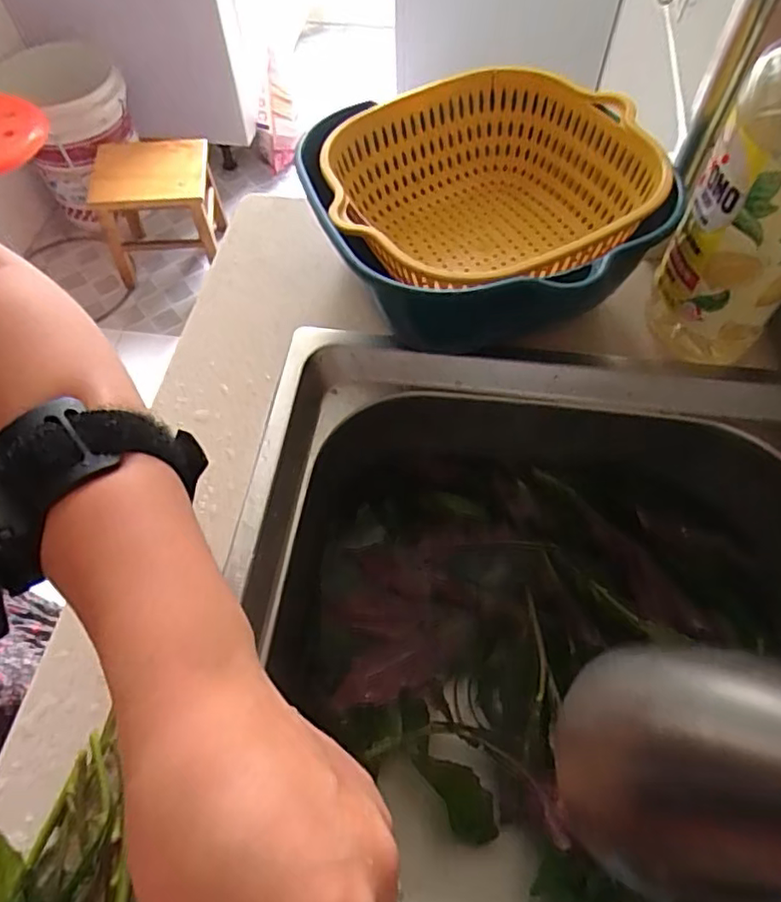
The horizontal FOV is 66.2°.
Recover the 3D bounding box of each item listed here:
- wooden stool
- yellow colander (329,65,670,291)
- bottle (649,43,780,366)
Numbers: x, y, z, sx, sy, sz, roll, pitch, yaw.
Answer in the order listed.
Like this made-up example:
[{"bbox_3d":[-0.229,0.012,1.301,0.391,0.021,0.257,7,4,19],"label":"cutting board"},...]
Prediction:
[{"bbox_3d":[-0.606,-0.639,1.585,0.295,0.272,0.267,-7,59,-3],"label":"wooden stool"},{"bbox_3d":[0.075,-0.199,0.485,0.236,0.091,0.238,-5,60,0],"label":"yellow colander"},{"bbox_3d":[0.234,-0.163,0.364,0.082,0.263,0.065,26,63,16],"label":"bottle"}]

